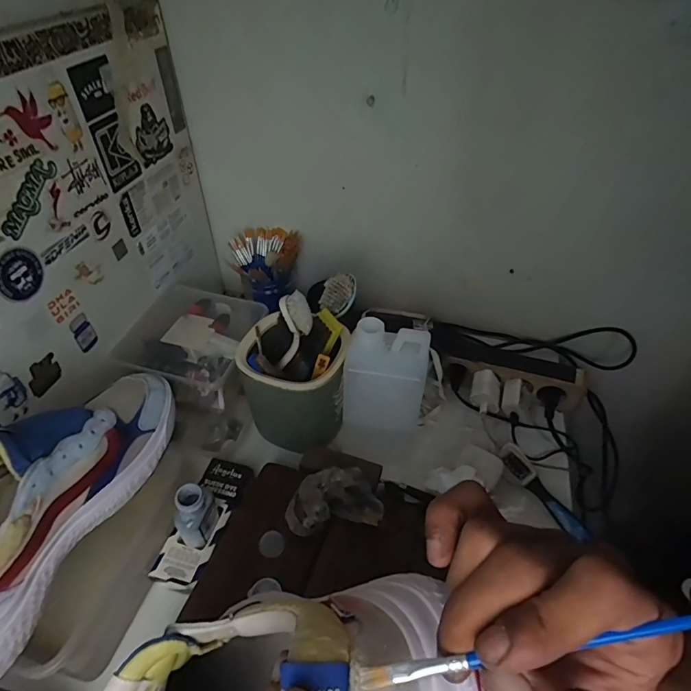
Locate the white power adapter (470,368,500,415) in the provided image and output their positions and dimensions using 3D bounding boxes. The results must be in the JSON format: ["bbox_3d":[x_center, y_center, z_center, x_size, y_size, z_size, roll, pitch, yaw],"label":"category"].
[{"bbox_3d":[0.195,0.066,0.624,0.040,0.042,0.054,11,44,10],"label":"white power adapter"}]

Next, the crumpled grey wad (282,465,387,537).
[{"bbox_3d":[-0.014,0.165,0.482,0.099,0.049,0.057,-7,44,-8],"label":"crumpled grey wad"}]

